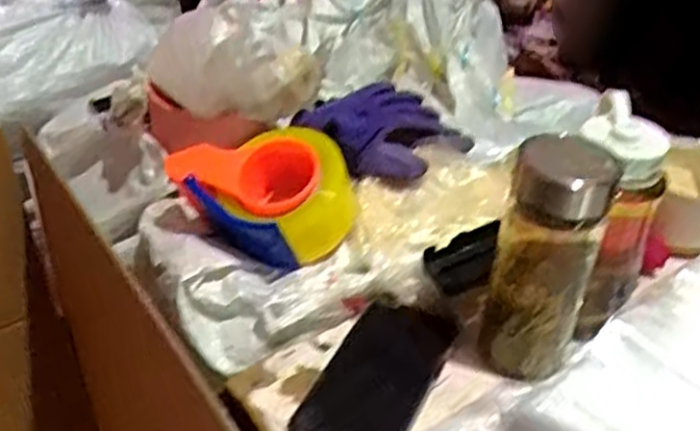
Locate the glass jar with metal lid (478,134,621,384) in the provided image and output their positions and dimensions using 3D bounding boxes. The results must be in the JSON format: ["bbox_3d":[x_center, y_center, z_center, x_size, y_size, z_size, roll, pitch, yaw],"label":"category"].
[{"bbox_3d":[0.147,0.038,0.575,0.060,0.196,0.062,1,36,-1],"label":"glass jar with metal lid"}]

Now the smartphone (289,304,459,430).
[{"bbox_3d":[0.025,0.128,0.610,0.083,0.013,0.168,17,39,21],"label":"smartphone"}]

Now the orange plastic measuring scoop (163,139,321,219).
[{"bbox_3d":[-0.100,-0.030,0.691,0.149,0.059,0.075,5,36,5],"label":"orange plastic measuring scoop"}]

